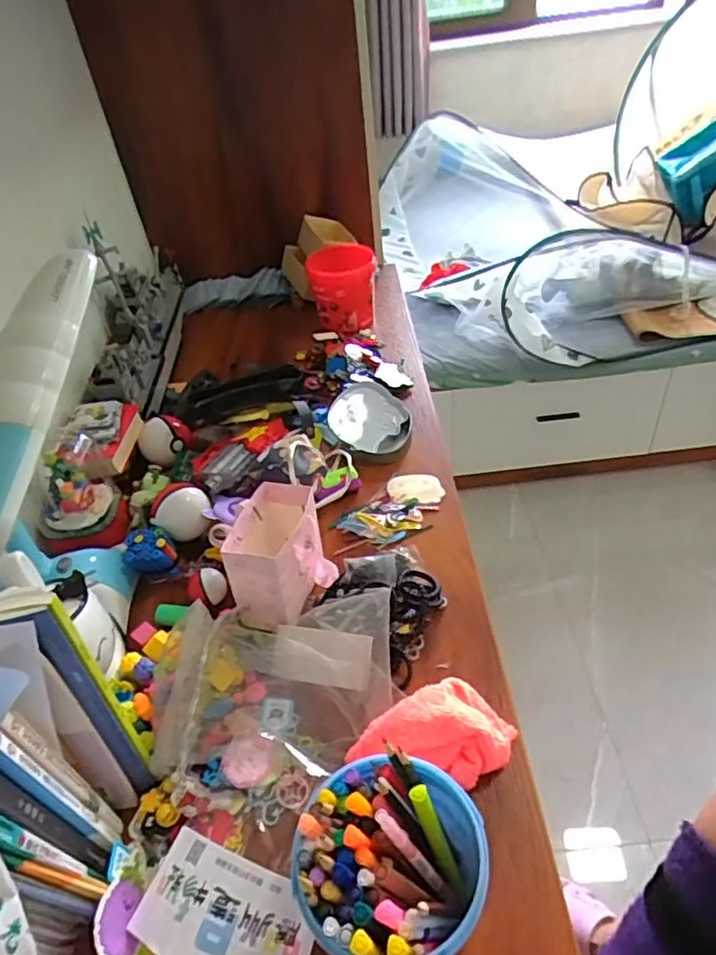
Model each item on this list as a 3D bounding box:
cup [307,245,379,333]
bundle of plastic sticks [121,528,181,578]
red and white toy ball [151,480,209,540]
[{"bbox_3d":[-0.030,-0.371,1.201,0.128,0.135,0.119,-2,43,6],"label":"cup"},{"bbox_3d":[-0.258,0.095,0.765,0.058,0.050,0.056,-4,43,4],"label":"bundle of plastic sticks"},{"bbox_3d":[-0.226,0.050,0.796,0.071,0.060,0.069,-4,43,4],"label":"red and white toy ball"}]

